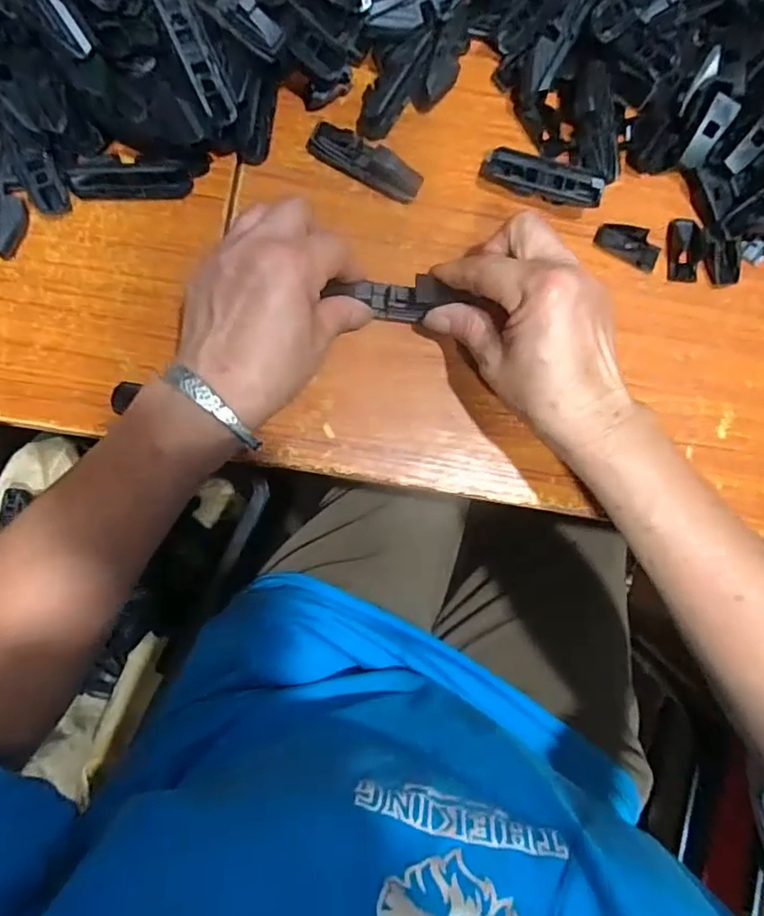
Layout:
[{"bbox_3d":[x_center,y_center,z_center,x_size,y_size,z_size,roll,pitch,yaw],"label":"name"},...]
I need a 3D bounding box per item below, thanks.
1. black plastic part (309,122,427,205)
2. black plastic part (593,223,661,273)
[{"bbox_3d":[-0.011,-0.185,0.363,0.073,0.024,0.019,26,85,-2],"label":"black plastic part"},{"bbox_3d":[0.161,-0.140,0.377,0.042,0.006,0.023,26,85,-2],"label":"black plastic part"}]

